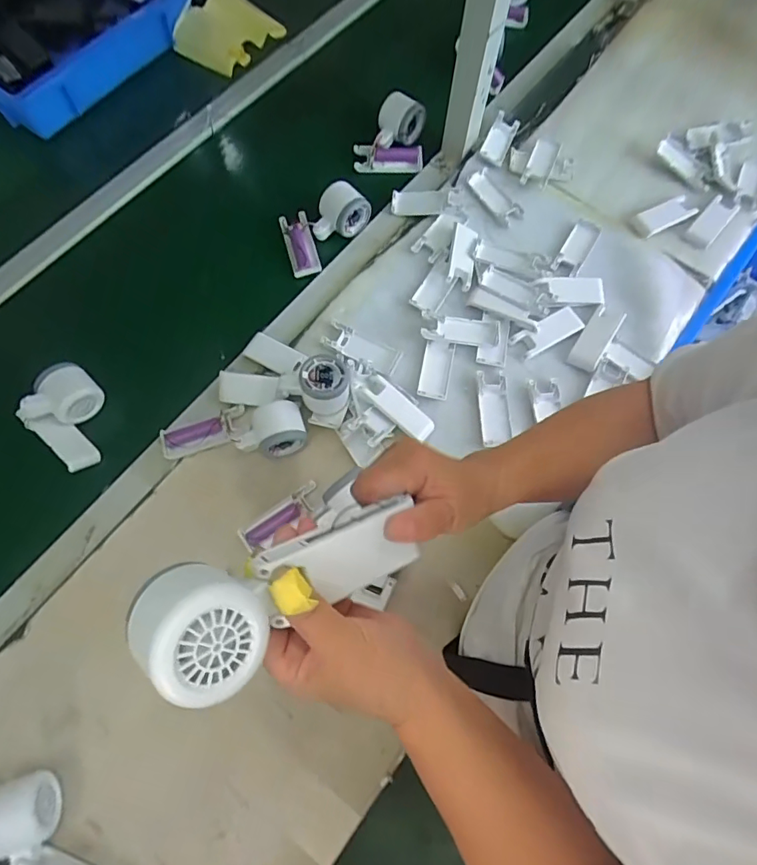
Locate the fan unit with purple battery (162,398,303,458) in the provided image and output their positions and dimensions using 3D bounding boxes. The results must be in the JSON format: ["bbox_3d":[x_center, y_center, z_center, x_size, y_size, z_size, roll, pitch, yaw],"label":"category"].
[{"bbox_3d":[-0.176,-0.005,0.616,0.177,0.044,0.068,-1,70,-2],"label":"fan unit with purple battery"}]

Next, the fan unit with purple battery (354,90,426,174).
[{"bbox_3d":[0.018,-0.459,0.784,0.107,0.068,0.082,-2,70,-2],"label":"fan unit with purple battery"}]

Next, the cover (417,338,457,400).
[{"bbox_3d":[0.077,-0.084,0.665,0.038,0.014,0.080,12,70,3],"label":"cover"}]

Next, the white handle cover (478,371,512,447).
[{"bbox_3d":[0.150,-0.032,0.651,0.035,0.010,0.100,0,70,-1],"label":"white handle cover"}]

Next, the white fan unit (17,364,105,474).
[{"bbox_3d":[-0.365,-0.020,0.608,0.094,0.065,0.087,42,74,13],"label":"white fan unit"}]

